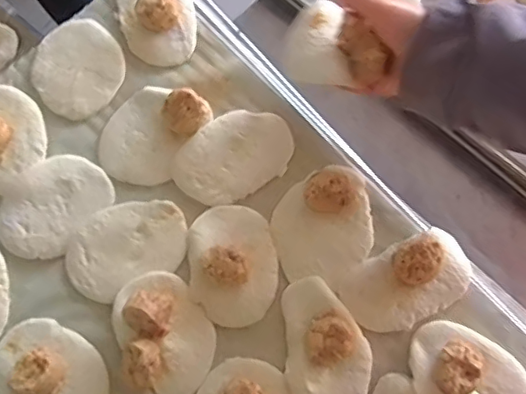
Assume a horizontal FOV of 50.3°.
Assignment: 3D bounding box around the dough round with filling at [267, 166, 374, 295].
[{"bbox_3d":[0.056,0.025,0.497,0.090,0.031,0.098,0,75,1],"label":"dough round with filling"}]

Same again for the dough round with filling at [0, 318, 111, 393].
[{"bbox_3d":[-0.187,0.151,0.471,0.084,0.034,0.099,-41,78,-9],"label":"dough round with filling"}]

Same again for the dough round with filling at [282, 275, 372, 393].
[{"bbox_3d":[0.054,0.126,0.471,0.069,0.022,0.114,-2,75,0],"label":"dough round with filling"}]

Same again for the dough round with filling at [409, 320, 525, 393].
[{"bbox_3d":[0.173,0.155,0.460,0.110,0.022,0.081,37,79,10],"label":"dough round with filling"}]

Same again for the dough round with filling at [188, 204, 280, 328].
[{"bbox_3d":[-0.027,0.058,0.493,0.078,0.025,0.103,-4,75,0],"label":"dough round with filling"}]

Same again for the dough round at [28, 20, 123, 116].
[{"bbox_3d":[-0.184,-0.127,0.555,0.088,0.009,0.092,0,75,1],"label":"dough round"}]

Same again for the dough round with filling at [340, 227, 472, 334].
[{"bbox_3d":[0.128,0.072,0.482,0.114,0.028,0.065,-29,76,-6],"label":"dough round with filling"}]

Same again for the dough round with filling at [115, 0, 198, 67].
[{"bbox_3d":[-0.109,-0.191,0.560,0.076,0.036,0.122,-15,75,-3],"label":"dough round with filling"}]

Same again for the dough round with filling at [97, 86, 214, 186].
[{"bbox_3d":[-0.107,-0.063,0.523,0.081,0.029,0.101,33,78,9],"label":"dough round with filling"}]

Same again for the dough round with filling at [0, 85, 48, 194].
[{"bbox_3d":[-0.255,-0.063,0.529,0.097,0.031,0.087,39,79,10],"label":"dough round with filling"}]

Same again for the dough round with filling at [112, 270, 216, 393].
[{"bbox_3d":[-0.085,0.114,0.473,0.075,0.036,0.103,-26,76,-6],"label":"dough round with filling"}]

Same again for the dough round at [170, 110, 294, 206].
[{"bbox_3d":[-0.027,-0.039,0.527,0.114,0.011,0.076,-31,77,-7],"label":"dough round"}]

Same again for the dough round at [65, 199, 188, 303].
[{"bbox_3d":[-0.124,0.043,0.507,0.109,0.007,0.076,-26,76,-6],"label":"dough round"}]

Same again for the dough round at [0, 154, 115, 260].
[{"bbox_3d":[-0.196,0.007,0.519,0.078,0.007,0.104,39,79,11],"label":"dough round"}]

